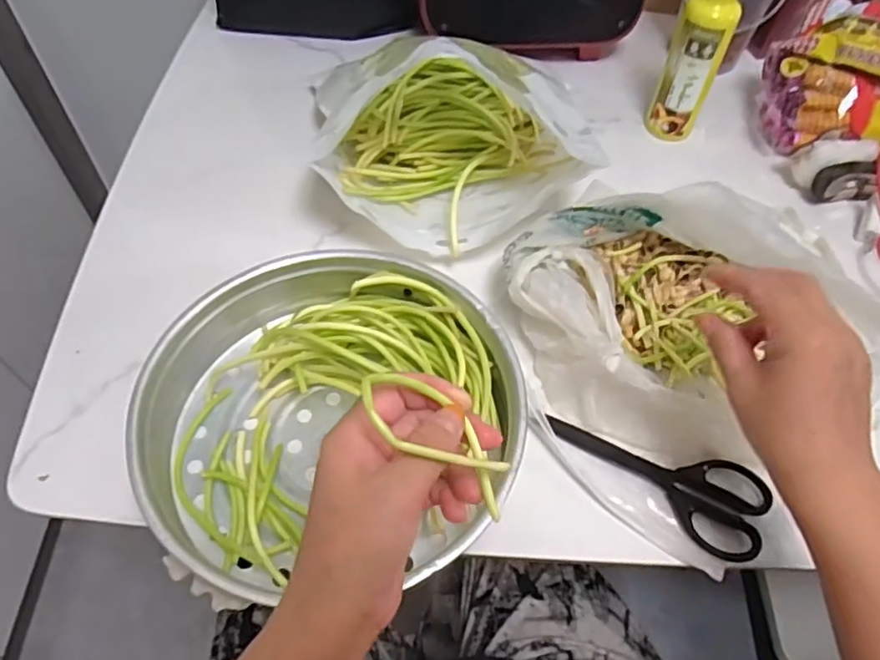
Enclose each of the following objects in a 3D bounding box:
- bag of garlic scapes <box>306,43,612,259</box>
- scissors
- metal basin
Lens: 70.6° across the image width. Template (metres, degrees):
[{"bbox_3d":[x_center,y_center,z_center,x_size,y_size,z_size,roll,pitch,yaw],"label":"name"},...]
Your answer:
[{"bbox_3d":[0.012,-0.187,0.572,0.233,0.115,0.209,-4,55,-4],"label":"bag of garlic scapes"},{"bbox_3d":[0.152,0.106,0.447,0.157,0.013,0.062,22,57,14],"label":"scissors"},{"bbox_3d":[-0.072,0.056,0.445,0.253,0.069,0.240,1,55,-1],"label":"metal basin"}]

